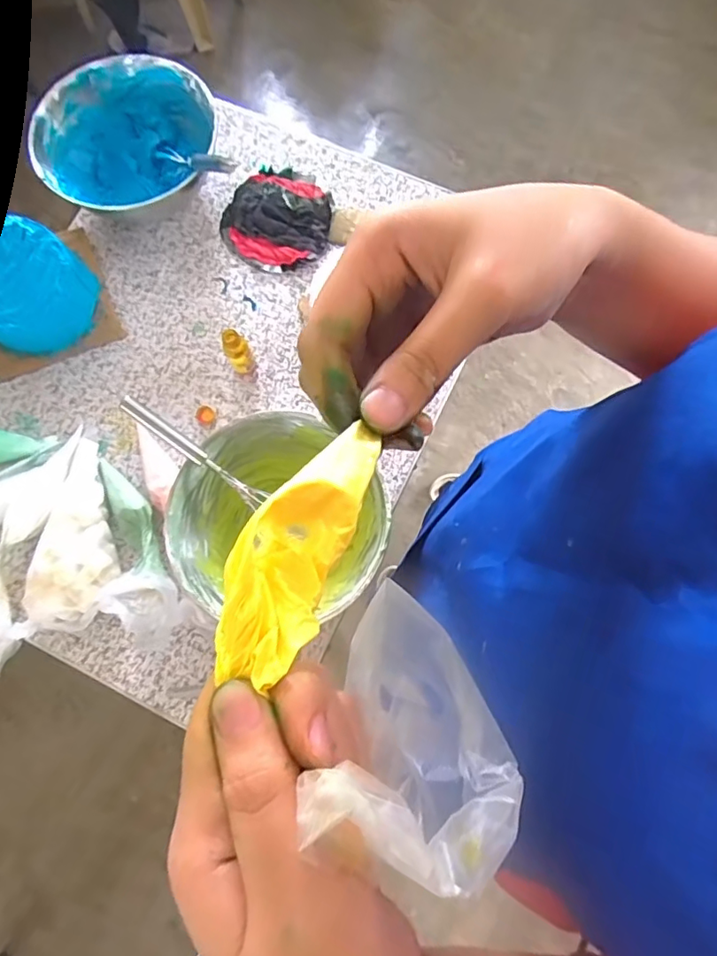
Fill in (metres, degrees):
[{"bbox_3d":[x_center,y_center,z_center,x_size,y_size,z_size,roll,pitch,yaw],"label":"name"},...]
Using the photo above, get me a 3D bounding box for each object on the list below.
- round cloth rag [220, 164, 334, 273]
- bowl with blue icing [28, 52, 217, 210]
[{"bbox_3d":[-0.110,-0.358,0.756,0.145,0.016,0.146,0,77,0],"label":"round cloth rag"},{"bbox_3d":[-0.310,-0.448,0.739,0.210,0.090,0.191,0,77,0],"label":"bowl with blue icing"}]

